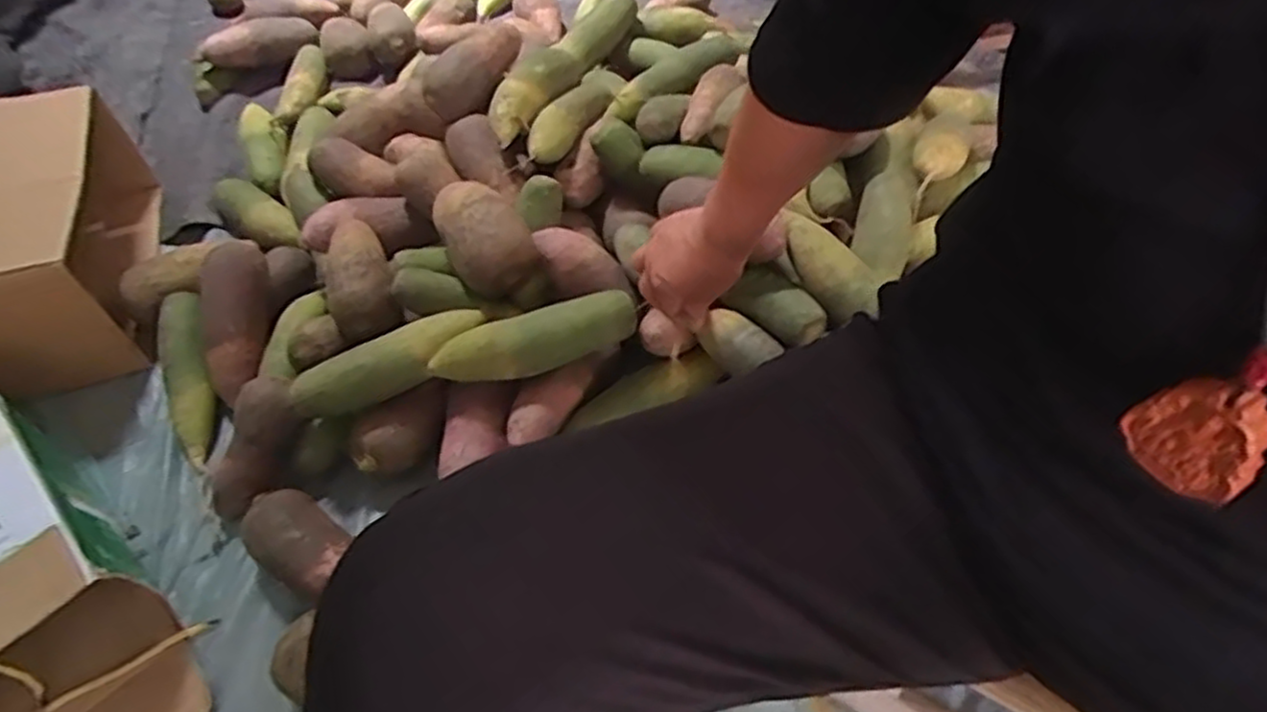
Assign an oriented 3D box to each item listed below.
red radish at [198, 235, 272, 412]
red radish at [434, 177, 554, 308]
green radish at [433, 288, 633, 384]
[{"bbox_3d":[-0.439,-0.049,0.820,0.064,0.069,0.198,-5,73,-1],"label":"red radish"},{"bbox_3d":[-0.156,-0.122,0.788,0.086,0.094,0.137,-26,55,-16],"label":"red radish"},{"bbox_3d":[-0.095,-0.016,0.714,0.196,0.045,0.050,-15,53,-9],"label":"green radish"}]

